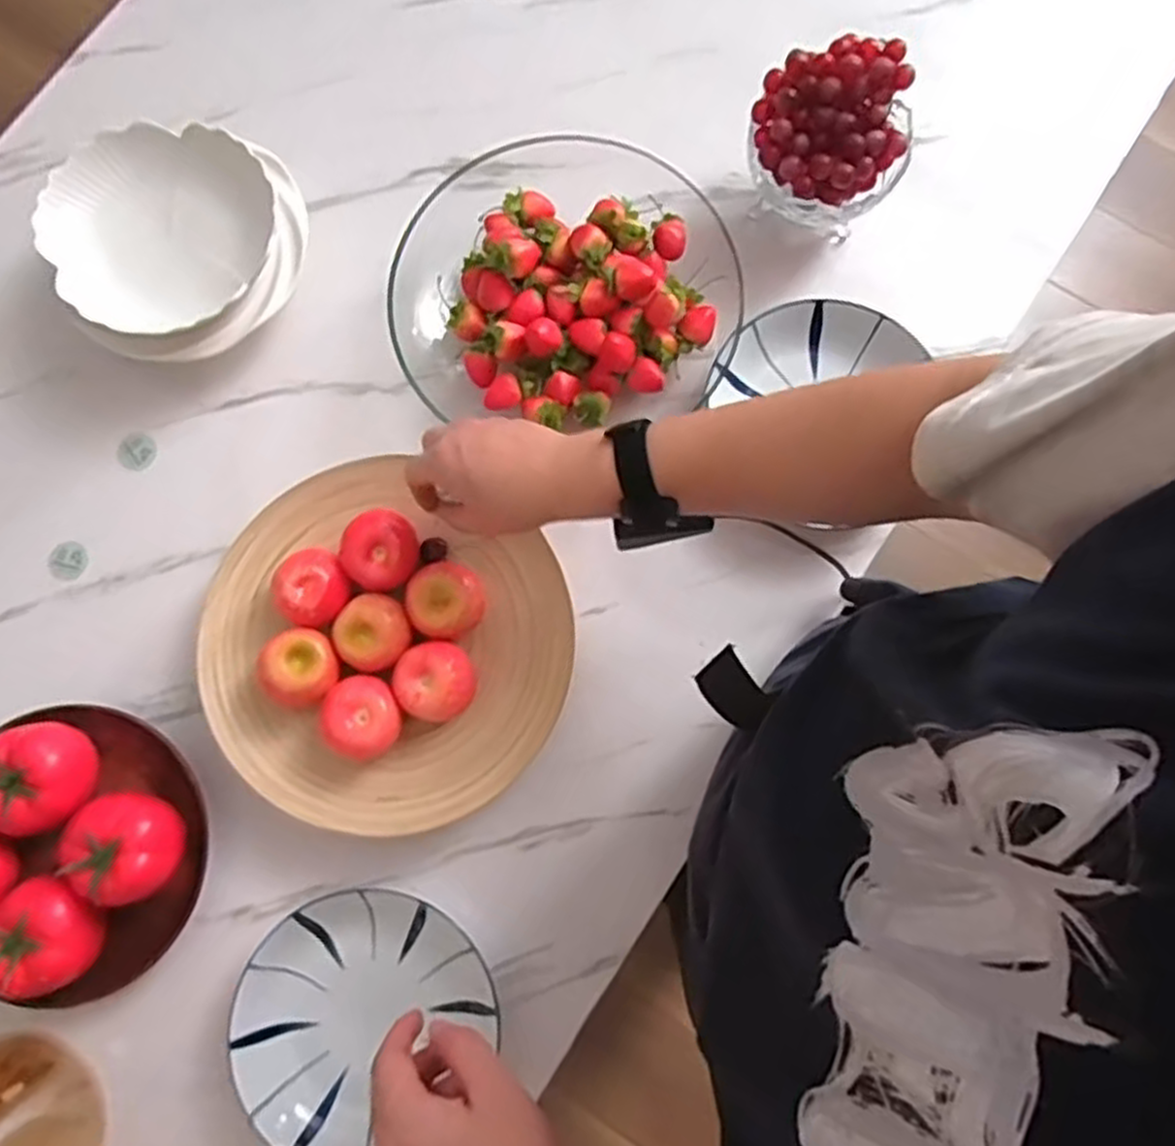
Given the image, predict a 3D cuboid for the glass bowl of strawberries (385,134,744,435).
[{"bbox_3d":[-0.020,-0.259,0.661,0.270,0.093,0.270,0,80,1],"label":"glass bowl of strawberries"}]

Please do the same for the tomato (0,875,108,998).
[{"bbox_3d":[-0.396,0.265,0.568,0.073,0.059,0.076,-22,80,-3],"label":"tomato"}]

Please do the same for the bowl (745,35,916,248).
[{"bbox_3d":[0.199,-0.350,0.649,0.120,0.110,0.120,0,80,1],"label":"bowl"}]

